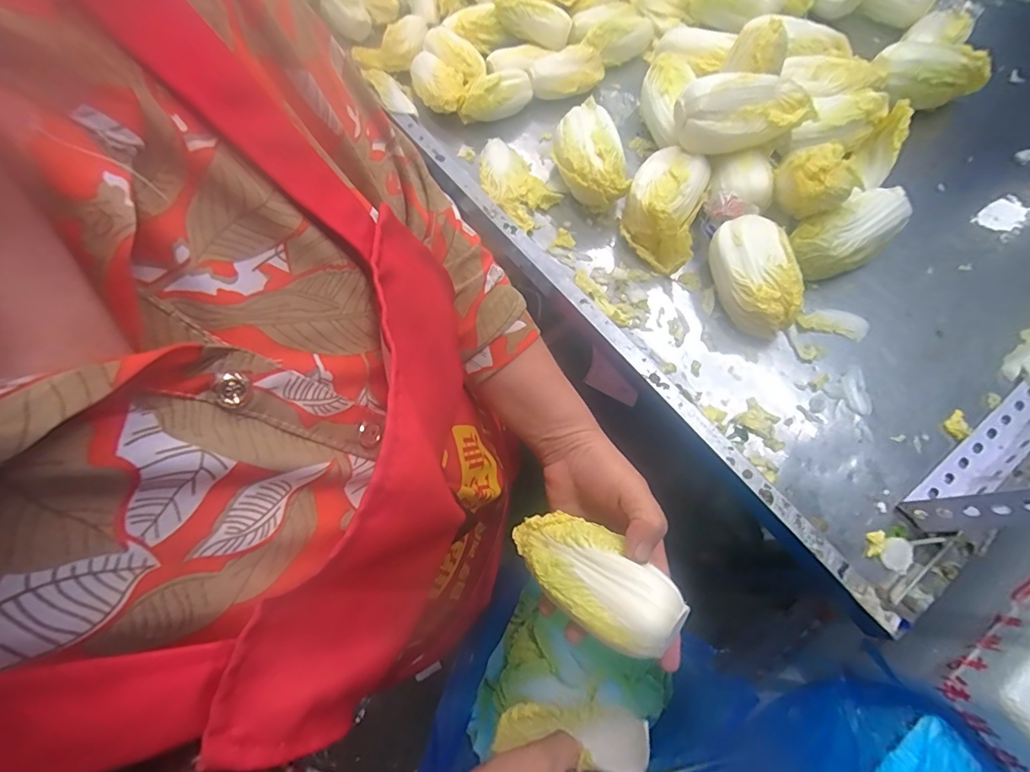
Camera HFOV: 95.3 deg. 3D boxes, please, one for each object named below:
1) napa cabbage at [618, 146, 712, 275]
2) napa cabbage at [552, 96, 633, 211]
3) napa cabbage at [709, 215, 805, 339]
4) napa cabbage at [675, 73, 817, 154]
[{"bbox_3d":[0.176,-0.213,0.558,0.086,0.067,0.133,18,68,8],"label":"napa cabbage"},{"bbox_3d":[0.089,-0.278,0.586,0.076,0.072,0.129,-13,67,-5],"label":"napa cabbage"},{"bbox_3d":[0.266,-0.121,0.528,0.075,0.066,0.129,-7,67,-3],"label":"napa cabbage"},{"bbox_3d":[0.257,-0.306,0.534,0.142,0.071,0.069,-2,67,-1],"label":"napa cabbage"}]

